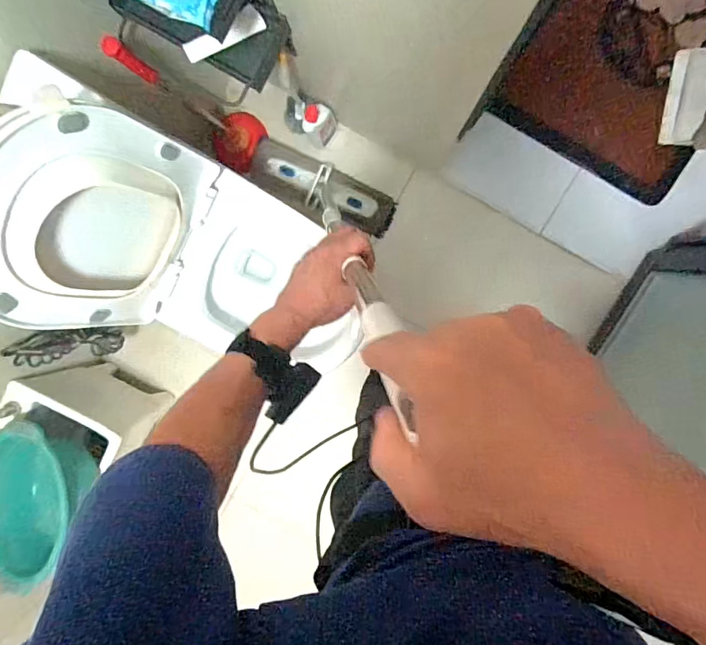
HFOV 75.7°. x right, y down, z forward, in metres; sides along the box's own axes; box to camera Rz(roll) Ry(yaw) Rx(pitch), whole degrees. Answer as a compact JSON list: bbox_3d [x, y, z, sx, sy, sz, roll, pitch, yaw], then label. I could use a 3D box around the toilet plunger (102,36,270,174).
[{"bbox_3d":[-0.358,-0.520,1.104,0.154,0.514,0.133,-44,85,8],"label":"toilet plunger"}]

